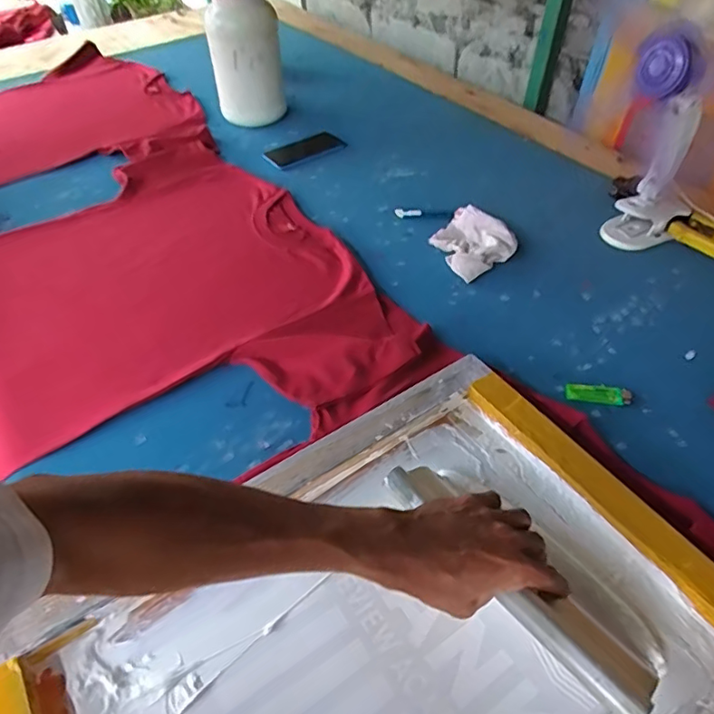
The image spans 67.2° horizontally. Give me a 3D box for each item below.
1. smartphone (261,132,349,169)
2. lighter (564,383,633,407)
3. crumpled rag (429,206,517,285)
[{"bbox_3d":[-0.113,-0.436,1.131,0.167,0.012,0.082,-27,53,-22],"label":"smartphone"},{"bbox_3d":[0.308,0.049,0.683,0.078,0.010,0.027,7,48,7],"label":"lighter"},{"bbox_3d":[0.185,-0.192,0.888,0.129,0.034,0.134,-30,54,-24],"label":"crumpled rag"}]

